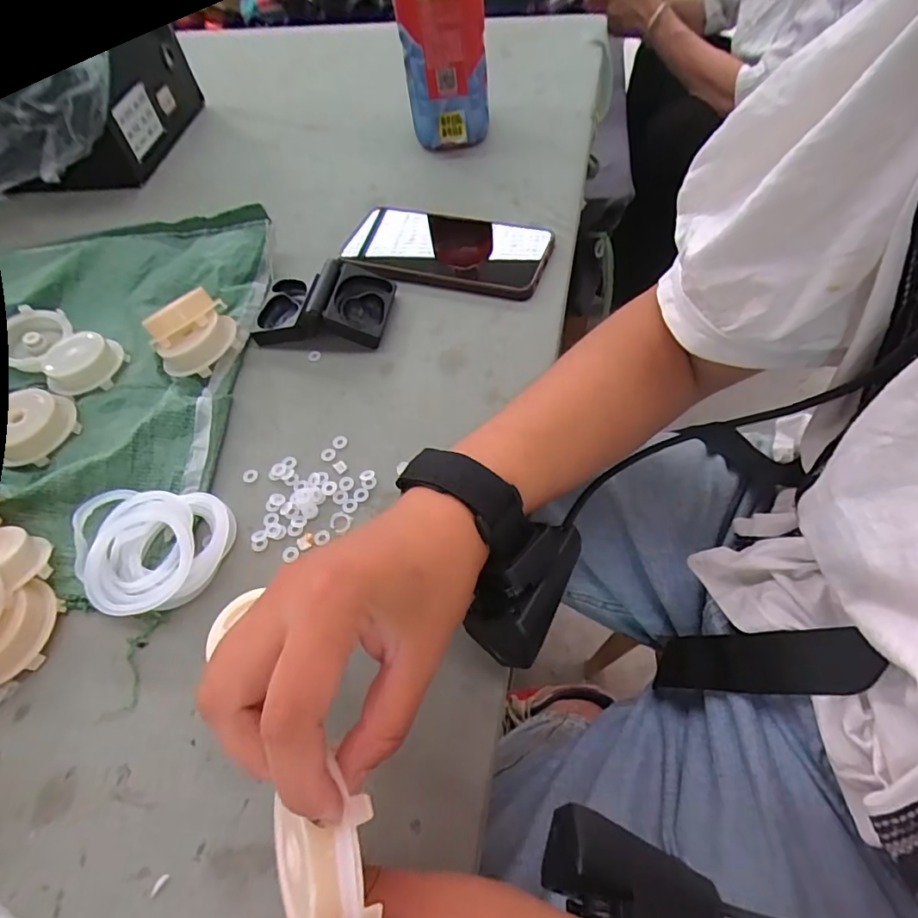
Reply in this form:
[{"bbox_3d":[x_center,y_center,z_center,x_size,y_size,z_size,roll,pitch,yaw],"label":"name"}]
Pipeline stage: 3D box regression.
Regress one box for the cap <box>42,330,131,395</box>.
[{"bbox_3d":[-0.273,-0.071,0.374,0.052,0.016,0.052,-3,56,4],"label":"cap"}]

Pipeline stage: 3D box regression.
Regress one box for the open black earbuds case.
[{"bbox_3d":[-0.103,-0.117,0.385,0.099,0.033,0.061,2,57,7],"label":"open black earbuds case"}]

